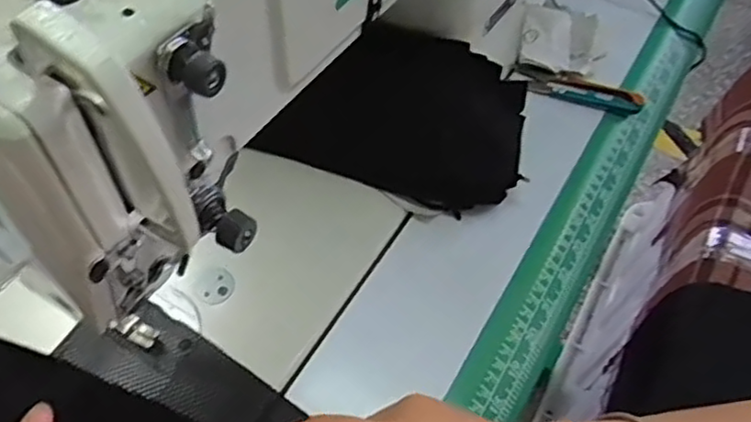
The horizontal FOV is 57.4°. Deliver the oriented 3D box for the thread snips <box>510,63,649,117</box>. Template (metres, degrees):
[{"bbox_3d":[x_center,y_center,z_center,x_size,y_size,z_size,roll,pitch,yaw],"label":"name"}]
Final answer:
[{"bbox_3d":[0.159,-0.096,0.541,0.100,0.008,0.022,16,88,10],"label":"thread snips"}]

